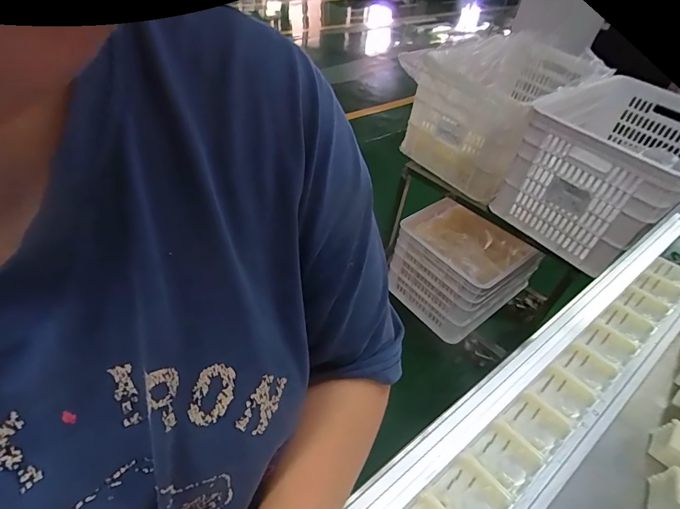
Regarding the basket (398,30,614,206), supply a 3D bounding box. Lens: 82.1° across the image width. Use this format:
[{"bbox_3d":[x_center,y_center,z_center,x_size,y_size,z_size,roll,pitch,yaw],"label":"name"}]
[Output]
[{"bbox_3d":[0.490,-0.460,1.262,0.531,0.323,0.381,-30,55,-32],"label":"basket"}]

